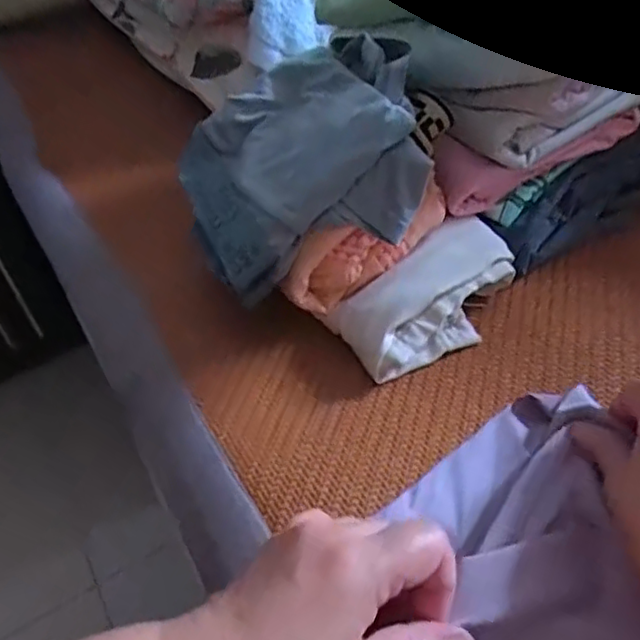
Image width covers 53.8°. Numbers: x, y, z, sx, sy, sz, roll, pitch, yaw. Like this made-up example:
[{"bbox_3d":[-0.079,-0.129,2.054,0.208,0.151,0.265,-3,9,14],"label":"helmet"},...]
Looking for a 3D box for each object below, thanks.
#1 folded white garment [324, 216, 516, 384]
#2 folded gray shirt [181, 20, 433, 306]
[{"bbox_3d":[0.073,-0.016,0.418,0.126,0.047,0.068,-30,50,-21],"label":"folded white garment"},{"bbox_3d":[-0.016,-0.103,0.409,0.156,0.098,0.139,-6,46,1],"label":"folded gray shirt"}]

